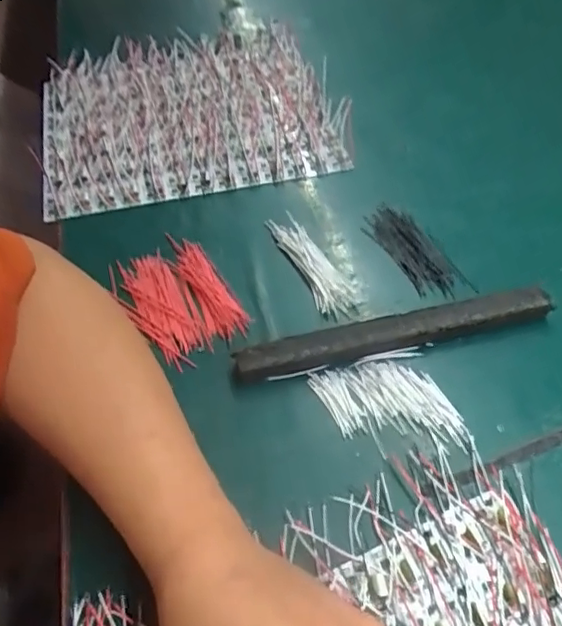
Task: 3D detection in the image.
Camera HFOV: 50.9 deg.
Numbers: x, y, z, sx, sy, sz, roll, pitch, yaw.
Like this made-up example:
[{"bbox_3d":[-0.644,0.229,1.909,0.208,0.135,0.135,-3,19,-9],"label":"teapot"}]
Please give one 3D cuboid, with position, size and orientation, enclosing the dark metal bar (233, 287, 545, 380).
[{"bbox_3d":[0.083,0.014,0.428,0.232,0.020,0.022,-11,50,-9],"label":"dark metal bar"}]

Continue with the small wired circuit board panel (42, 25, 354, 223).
[{"bbox_3d":[-0.104,-0.231,0.646,0.297,0.028,0.325,-12,50,-10],"label":"small wired circuit board panel"}]

